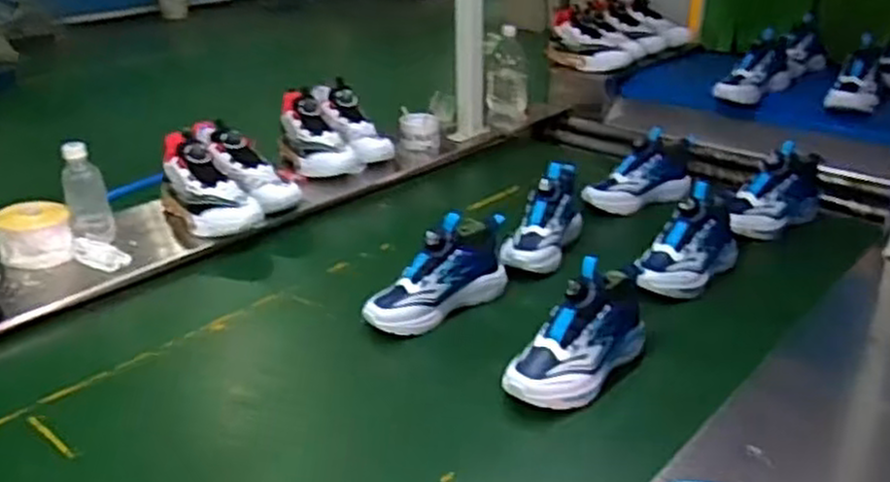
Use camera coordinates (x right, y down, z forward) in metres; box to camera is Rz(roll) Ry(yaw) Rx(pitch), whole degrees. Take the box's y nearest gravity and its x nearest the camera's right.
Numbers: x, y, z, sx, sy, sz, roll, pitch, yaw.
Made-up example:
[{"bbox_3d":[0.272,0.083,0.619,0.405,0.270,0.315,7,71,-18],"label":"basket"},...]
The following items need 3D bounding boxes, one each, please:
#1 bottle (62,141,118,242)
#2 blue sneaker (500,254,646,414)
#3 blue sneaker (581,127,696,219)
[{"bbox_3d":[-0.563,-0.067,1.207,0.065,0.147,0.058,-16,32,-22],"label":"bottle"},{"bbox_3d":[0.164,0.111,0.915,0.196,0.122,0.085,-26,37,-35],"label":"blue sneaker"},{"bbox_3d":[0.361,-0.124,1.380,0.217,0.130,0.086,-8,30,-9],"label":"blue sneaker"}]

